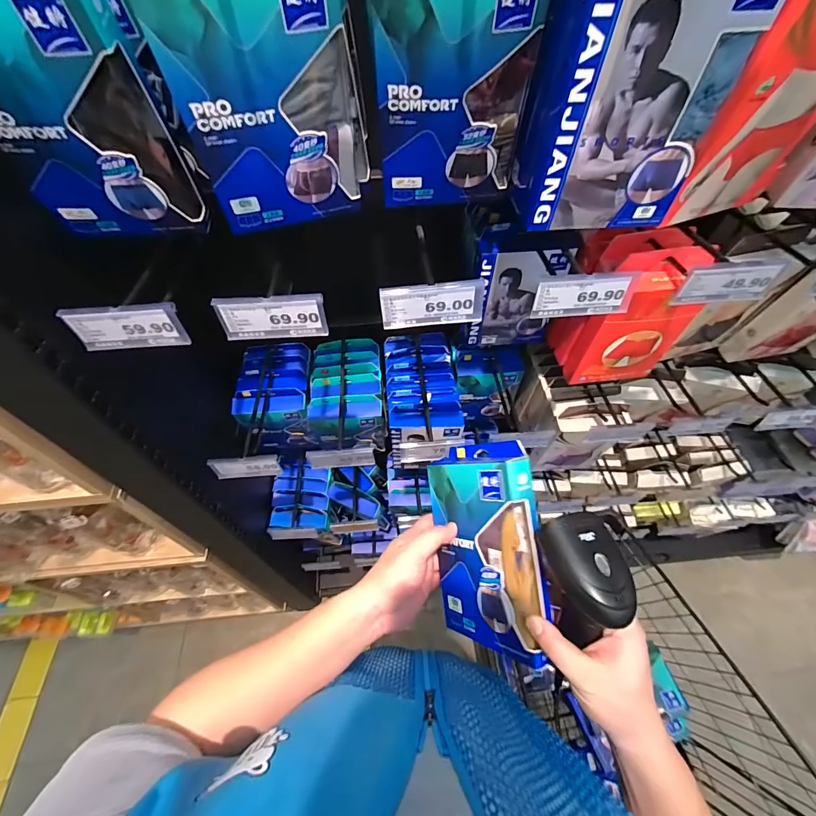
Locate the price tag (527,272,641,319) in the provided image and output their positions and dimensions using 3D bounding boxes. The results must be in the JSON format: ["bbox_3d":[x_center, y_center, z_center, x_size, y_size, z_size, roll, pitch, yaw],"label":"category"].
[{"bbox_3d":[0.177,-0.112,0.403,0.097,0.045,0.005,-4,46,-1],"label":"price tag"}]

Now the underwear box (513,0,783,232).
[{"bbox_3d":[0.175,-0.243,0.315,0.140,0.199,0.036,-2,55,-1],"label":"underwear box"}]

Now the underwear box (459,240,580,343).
[{"bbox_3d":[0.161,-0.161,0.611,0.133,0.180,0.024,1,55,1],"label":"underwear box"}]

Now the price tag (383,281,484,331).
[{"bbox_3d":[0.024,-0.102,0.399,0.100,0.046,0.010,-5,55,-3],"label":"price tag"}]

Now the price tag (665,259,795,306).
[{"bbox_3d":[0.324,-0.125,0.403,0.096,0.054,0.008,-2,55,-1],"label":"price tag"}]

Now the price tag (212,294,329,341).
[{"bbox_3d":[-0.130,-0.087,0.388,0.099,0.046,0.009,-4,55,-2],"label":"price tag"}]

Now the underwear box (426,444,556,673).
[{"bbox_3d":[0.084,0.145,0.435,0.035,0.131,0.203,-2,82,-36],"label":"underwear box"}]

